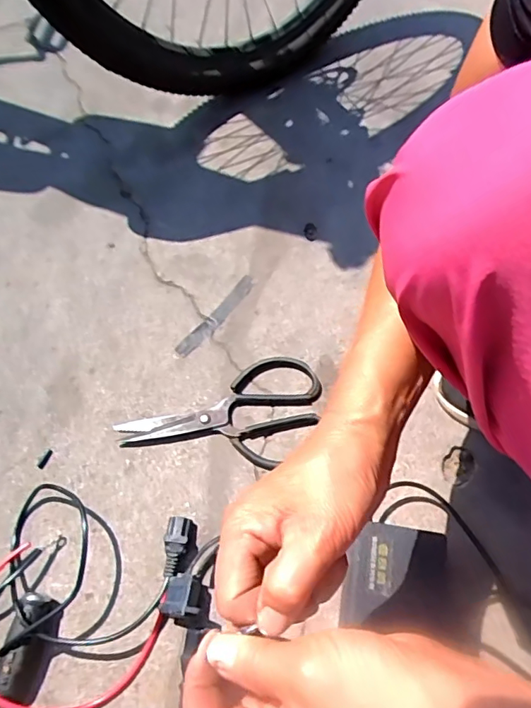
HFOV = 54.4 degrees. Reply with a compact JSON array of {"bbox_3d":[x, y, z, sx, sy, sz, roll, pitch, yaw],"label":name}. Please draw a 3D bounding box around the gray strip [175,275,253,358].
[{"bbox_3d":[-0.057,-0.046,0.616,0.023,0.007,0.128,35,71,19],"label":"gray strip"}]

